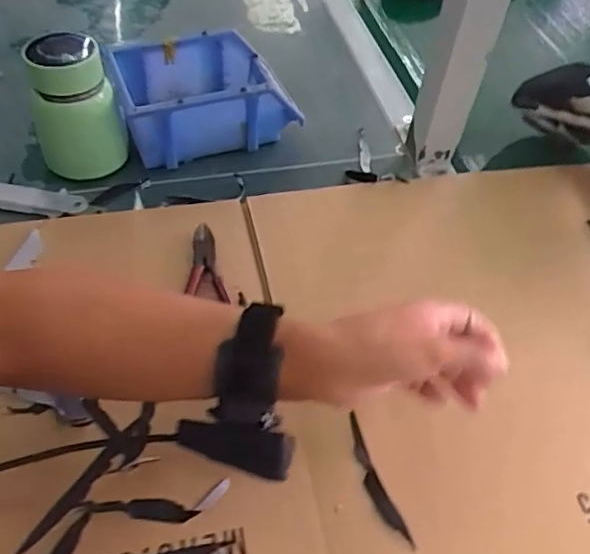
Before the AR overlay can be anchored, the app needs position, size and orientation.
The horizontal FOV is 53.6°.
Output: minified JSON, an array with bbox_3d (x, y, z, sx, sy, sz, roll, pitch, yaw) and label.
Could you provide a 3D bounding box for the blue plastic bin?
[{"bbox_3d":[-0.100,-0.191,0.615,0.177,0.073,0.123,-19,56,-19],"label":"blue plastic bin"}]

